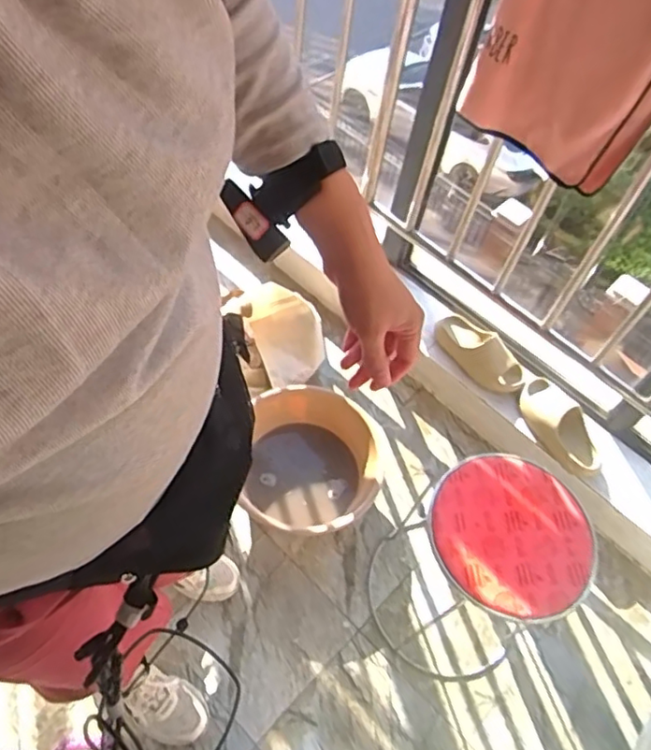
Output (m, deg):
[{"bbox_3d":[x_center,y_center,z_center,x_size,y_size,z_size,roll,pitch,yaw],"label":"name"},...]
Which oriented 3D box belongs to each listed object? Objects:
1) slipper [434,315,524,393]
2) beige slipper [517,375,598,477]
[{"bbox_3d":[0.398,-0.056,1.608,0.107,0.069,0.256,-32,66,-25],"label":"slipper"},{"bbox_3d":[0.552,0.118,1.461,0.097,0.055,0.251,-15,60,-17],"label":"beige slipper"}]

